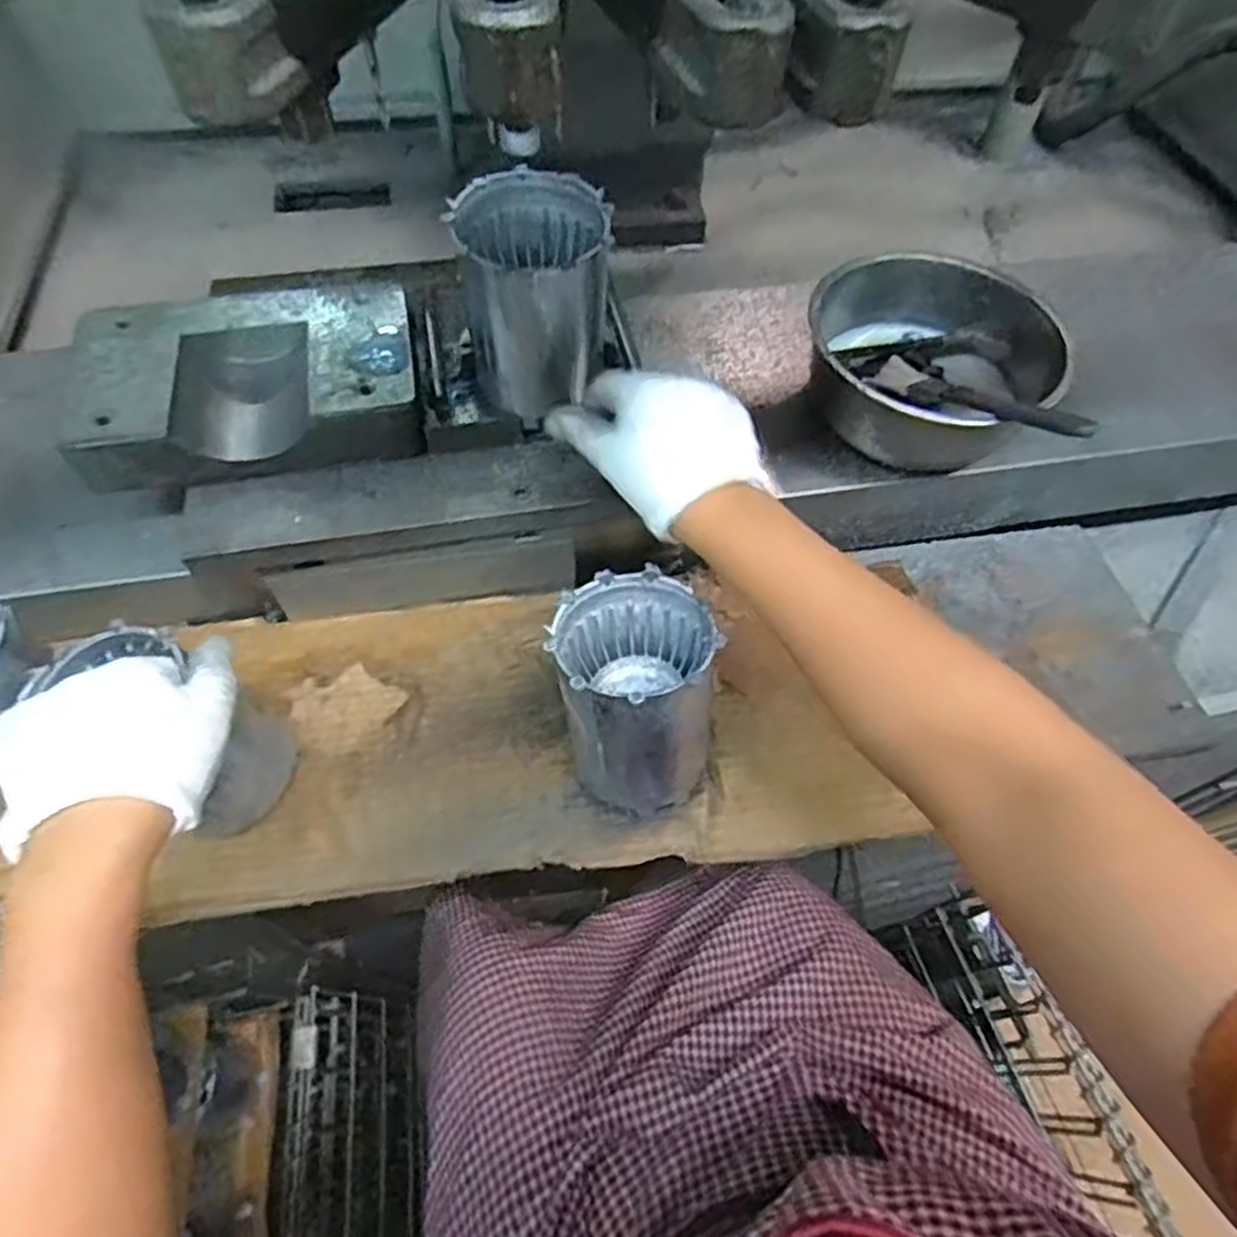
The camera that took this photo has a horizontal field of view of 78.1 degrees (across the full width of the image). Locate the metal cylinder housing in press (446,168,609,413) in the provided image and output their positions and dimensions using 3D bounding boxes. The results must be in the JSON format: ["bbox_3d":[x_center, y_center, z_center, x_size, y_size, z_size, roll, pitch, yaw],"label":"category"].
[{"bbox_3d":[-0.051,-0.204,0.484,0.088,0.108,0.086,-11,60,-9],"label":"metal cylinder housing in press"}]

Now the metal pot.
[{"bbox_3d":[0.232,-0.189,0.594,0.175,0.091,0.173,1,59,-2],"label":"metal pot"}]

